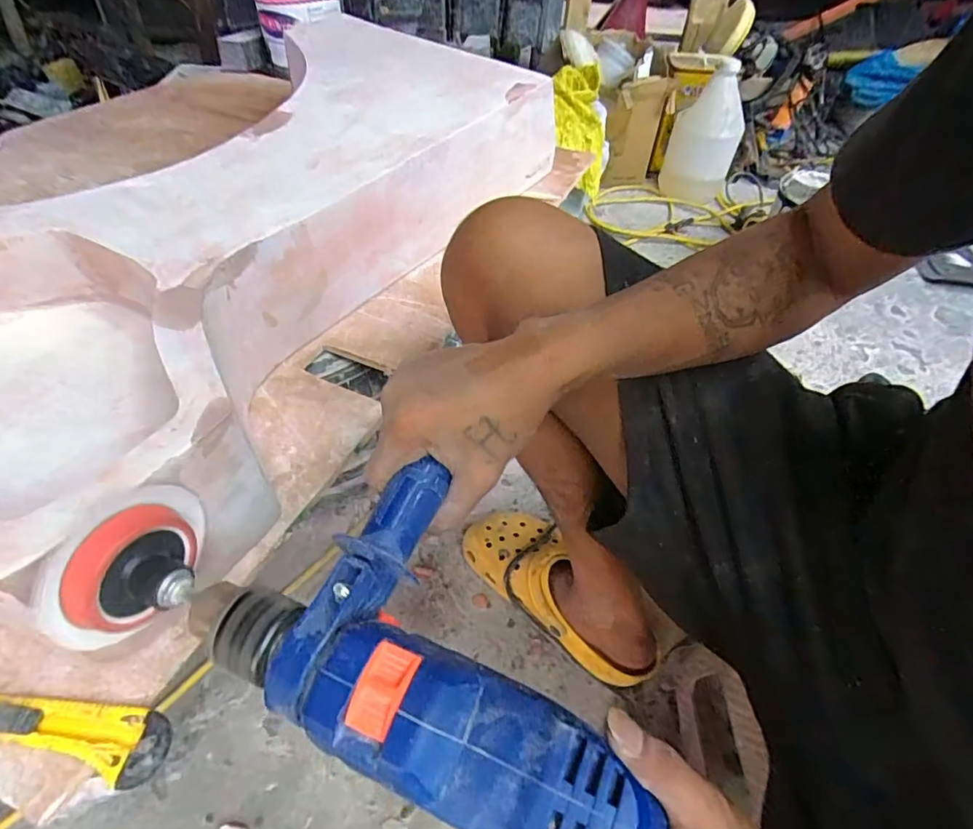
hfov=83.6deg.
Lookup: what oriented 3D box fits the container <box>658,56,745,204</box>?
[{"bbox_3d":[0.509,-0.648,1.265,0.152,0.278,0.124,18,52,11],"label":"container"}]

